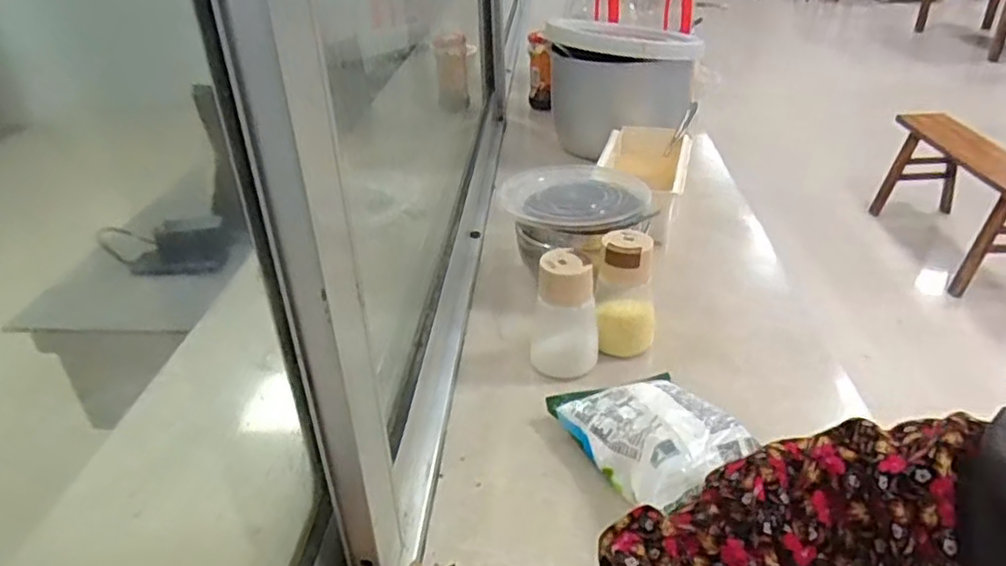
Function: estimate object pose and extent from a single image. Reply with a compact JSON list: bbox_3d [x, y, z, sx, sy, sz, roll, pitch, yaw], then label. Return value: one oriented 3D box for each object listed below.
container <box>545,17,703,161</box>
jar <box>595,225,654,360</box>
[{"bbox_3d":[0.194,-0.312,1.076,0.216,0.184,0.220,11,34,20],"label":"container"},{"bbox_3d":[0.116,0.012,0.629,0.058,0.110,0.050,5,32,9],"label":"jar"}]

